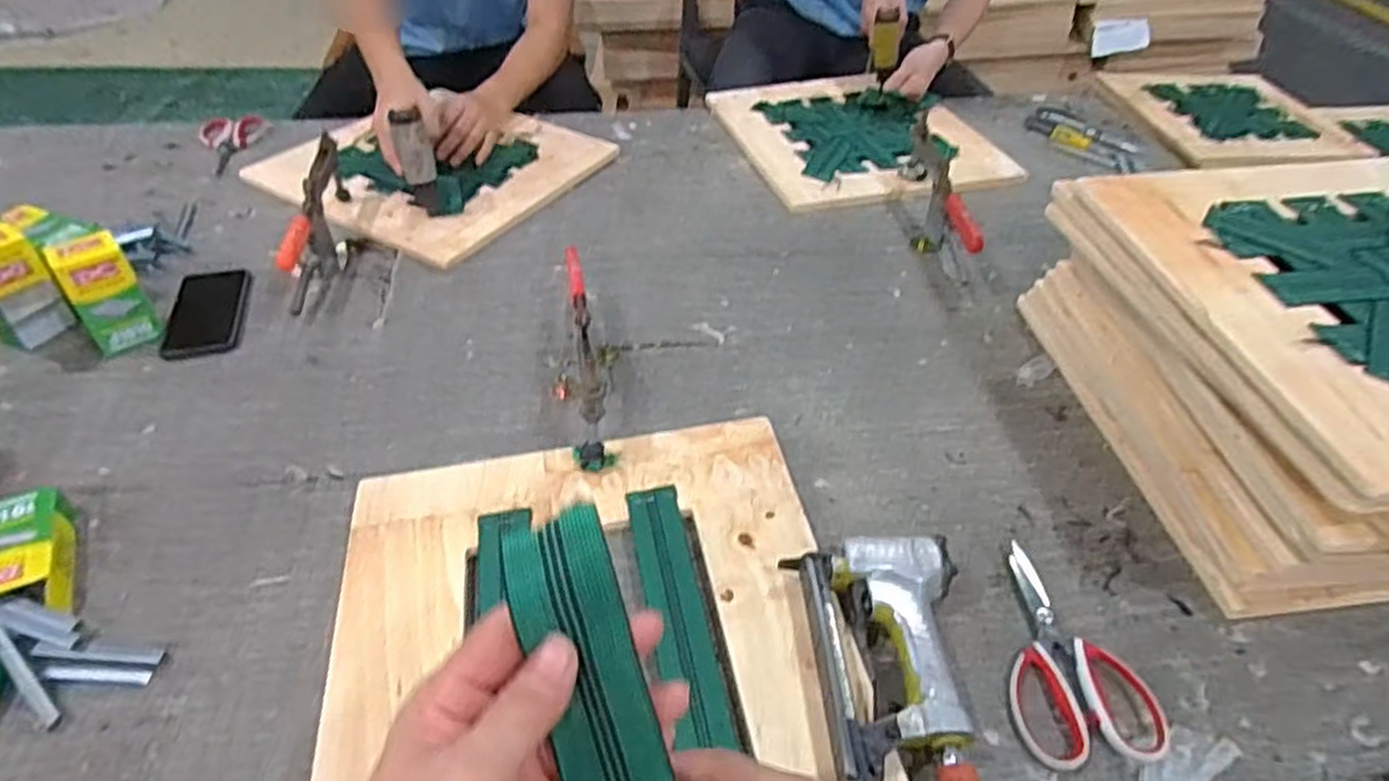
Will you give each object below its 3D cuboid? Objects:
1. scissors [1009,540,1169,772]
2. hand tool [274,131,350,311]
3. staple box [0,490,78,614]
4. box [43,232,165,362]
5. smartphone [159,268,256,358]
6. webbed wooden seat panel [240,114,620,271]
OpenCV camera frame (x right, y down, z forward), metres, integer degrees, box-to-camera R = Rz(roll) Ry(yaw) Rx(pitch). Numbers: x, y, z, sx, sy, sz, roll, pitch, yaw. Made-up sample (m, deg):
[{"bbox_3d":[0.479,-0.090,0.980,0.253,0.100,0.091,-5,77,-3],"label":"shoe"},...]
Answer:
[{"bbox_3d":[0.292,0.204,0.607,0.103,0.018,0.186,-2,44,-4],"label":"scissors"},{"bbox_3d":[-0.490,-0.224,0.974,0.036,0.107,0.266,-4,44,-7],"label":"hand tool"},{"bbox_3d":[-0.574,0.140,0.634,0.081,0.042,0.124,-19,48,-21],"label":"staple box"},{"bbox_3d":[-0.656,-0.107,0.838,0.068,0.120,0.055,-31,53,-30],"label":"box"},{"bbox_3d":[-0.581,-0.098,0.905,0.083,0.008,0.165,-8,45,-11],"label":"smartphone"},{"bbox_3d":[-0.399,-0.357,1.173,0.419,0.023,0.398,24,48,21],"label":"webbed wooden seat panel"}]

